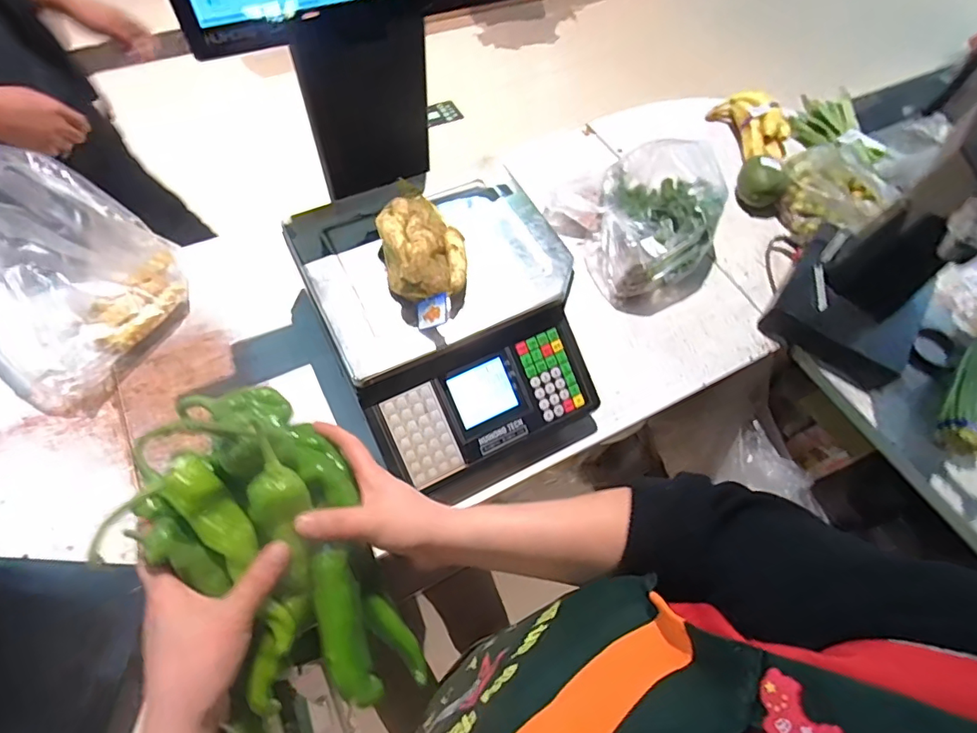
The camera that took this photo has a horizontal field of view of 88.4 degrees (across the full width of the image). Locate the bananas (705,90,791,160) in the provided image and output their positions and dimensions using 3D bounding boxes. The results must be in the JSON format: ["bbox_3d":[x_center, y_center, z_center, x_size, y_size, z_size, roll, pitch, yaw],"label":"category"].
[{"bbox_3d":[0.581,-0.525,1.102,0.118,0.088,0.196,-8,62,-9],"label":"bananas"}]

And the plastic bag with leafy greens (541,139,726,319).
[{"bbox_3d":[0.278,-0.276,0.900,0.251,0.153,0.296,-21,65,-15],"label":"plastic bag with leafy greens"}]

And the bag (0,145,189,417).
[{"bbox_3d":[-0.622,-0.143,0.703,0.298,0.223,0.276,36,64,15],"label":"bag"}]

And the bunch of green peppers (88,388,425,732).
[{"bbox_3d":[-0.172,0.139,0.386,0.158,0.146,0.268,-37,70,-22],"label":"bunch of green peppers"}]

